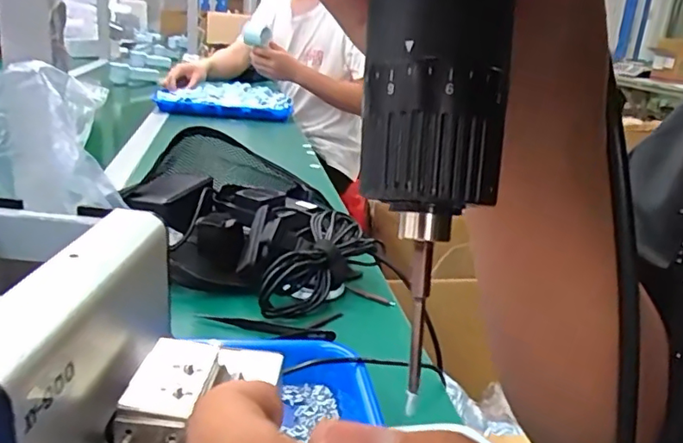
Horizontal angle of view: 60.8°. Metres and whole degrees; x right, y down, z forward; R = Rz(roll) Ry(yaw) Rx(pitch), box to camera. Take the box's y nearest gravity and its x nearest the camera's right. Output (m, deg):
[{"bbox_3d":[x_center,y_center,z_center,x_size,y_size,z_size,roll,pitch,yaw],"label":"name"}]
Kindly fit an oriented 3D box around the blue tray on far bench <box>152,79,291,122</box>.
[{"bbox_3d":[-0.295,-0.309,1.465,0.328,0.061,0.144,0,20,-11],"label":"blue tray on far bench"}]

